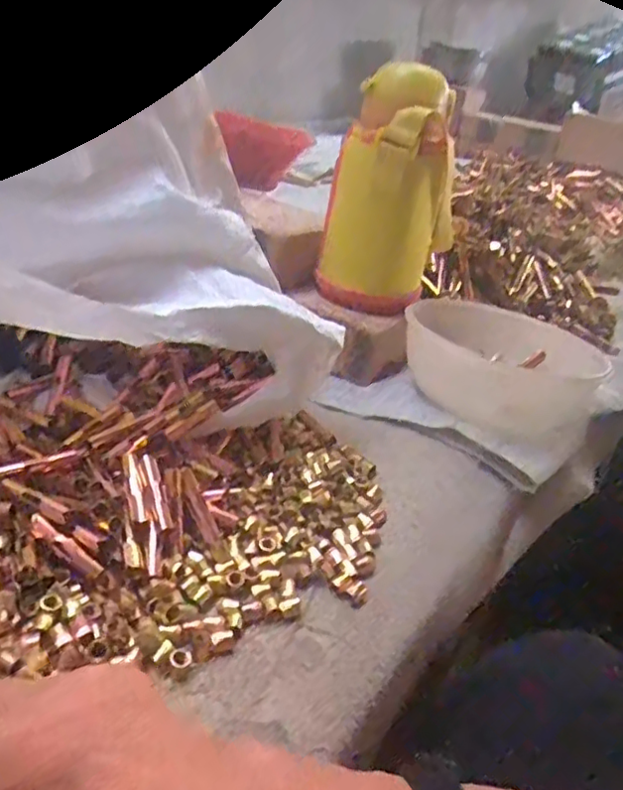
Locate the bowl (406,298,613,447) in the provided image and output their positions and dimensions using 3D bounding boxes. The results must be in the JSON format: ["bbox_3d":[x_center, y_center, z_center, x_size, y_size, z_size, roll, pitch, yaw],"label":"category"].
[{"bbox_3d":[0.152,-0.023,0.519,0.159,0.061,0.151,5,31,-3],"label":"bowl"}]

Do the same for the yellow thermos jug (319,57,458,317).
[{"bbox_3d":[0.069,-0.163,0.519,0.084,0.177,0.082,29,37,32],"label":"yellow thermos jug"}]

